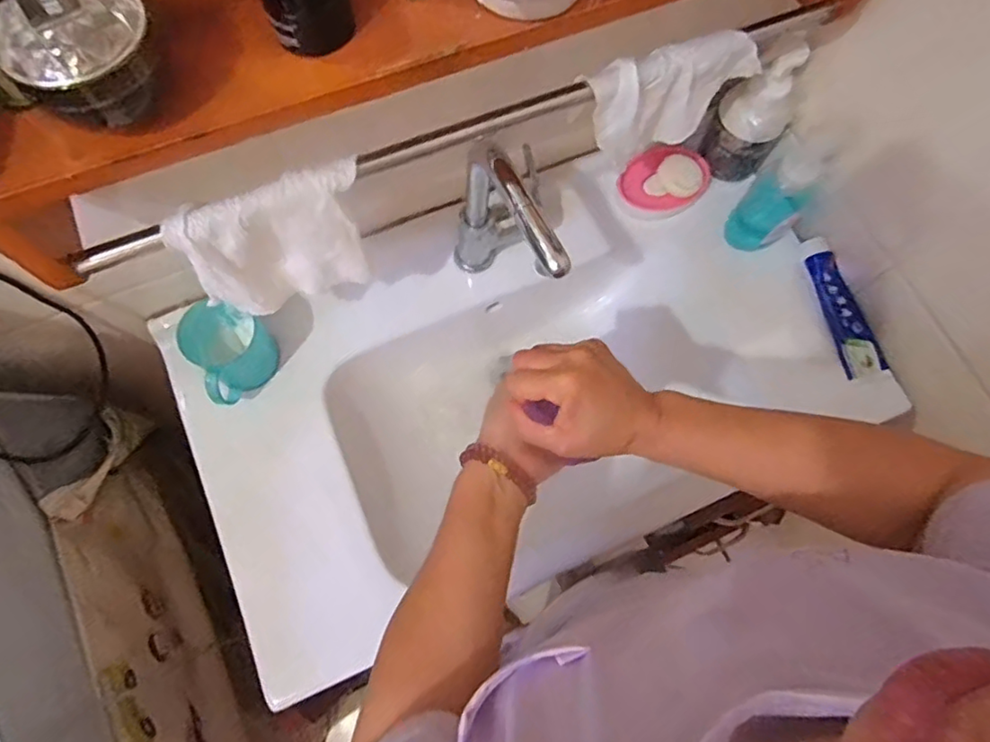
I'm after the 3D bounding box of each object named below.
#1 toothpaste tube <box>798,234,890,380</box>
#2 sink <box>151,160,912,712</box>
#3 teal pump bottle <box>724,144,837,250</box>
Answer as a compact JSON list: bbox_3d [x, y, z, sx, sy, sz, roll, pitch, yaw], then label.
[{"bbox_3d":[0.433,-0.082,0.743,0.052,0.042,0.182,-16,73,-7],"label":"toothpaste tube"},{"bbox_3d":[0.040,0.020,0.759,0.783,0.157,0.443,-21,73,-8],"label":"sink"},{"bbox_3d":[0.337,-0.206,0.713,0.066,0.166,0.063,42,75,12],"label":"teal pump bottle"}]

